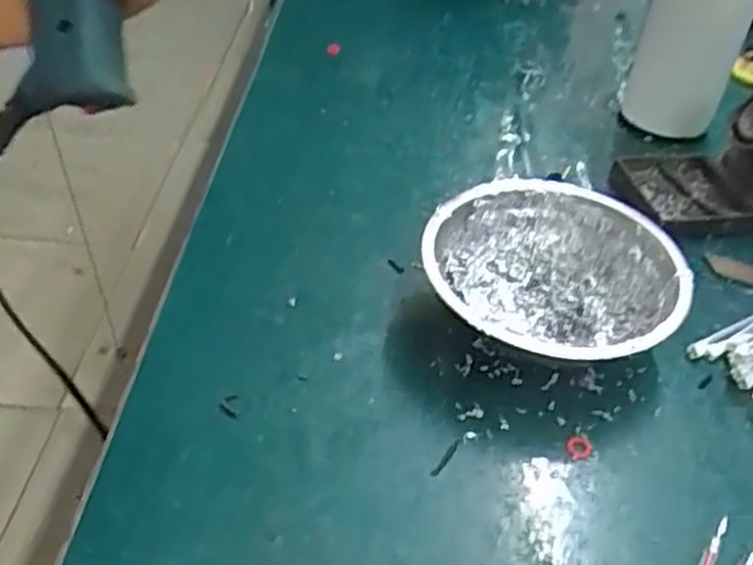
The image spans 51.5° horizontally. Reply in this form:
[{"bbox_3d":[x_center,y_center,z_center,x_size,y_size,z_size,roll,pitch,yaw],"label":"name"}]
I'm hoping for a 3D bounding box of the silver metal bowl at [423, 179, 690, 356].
[{"bbox_3d":[0.089,-0.002,0.396,0.127,0.044,0.106,30,47,25],"label":"silver metal bowl"}]

